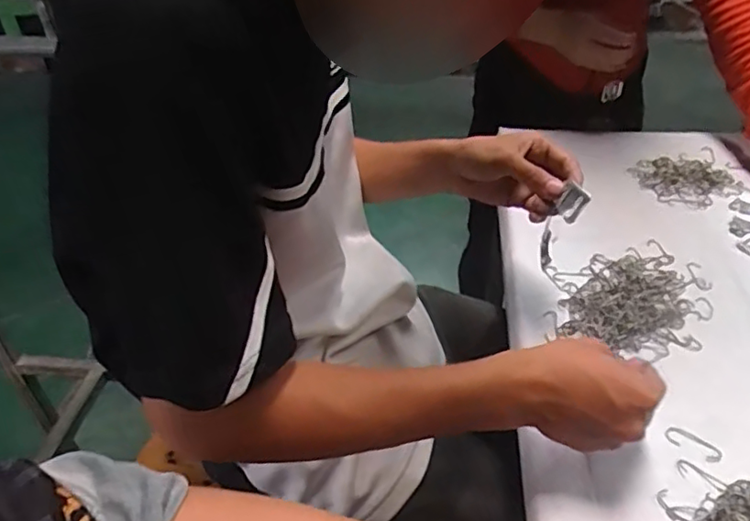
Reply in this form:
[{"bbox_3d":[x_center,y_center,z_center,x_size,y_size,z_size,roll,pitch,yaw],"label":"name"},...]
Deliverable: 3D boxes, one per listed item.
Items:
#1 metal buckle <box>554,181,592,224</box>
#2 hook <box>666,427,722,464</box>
[{"bbox_3d":[0.174,-0.050,0.522,0.006,0.032,0.025,-11,52,-43],"label":"metal buckle"},{"bbox_3d":[0.260,0.150,0.483,0.041,0.004,0.018,23,45,28],"label":"hook"}]

